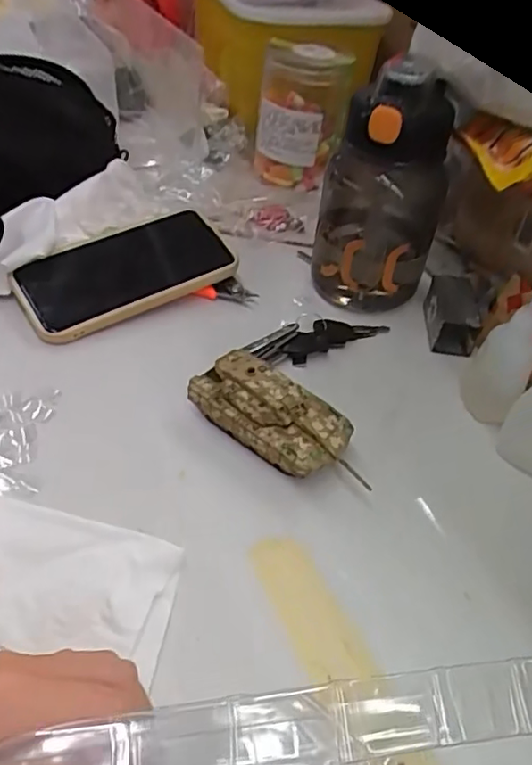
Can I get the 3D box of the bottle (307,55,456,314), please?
[{"bbox_3d":[0.086,-0.138,0.444,0.088,0.169,0.075,10,44,3],"label":"bottle"}]

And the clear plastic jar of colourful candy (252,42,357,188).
[{"bbox_3d":[0.035,-0.262,0.597,0.086,0.115,0.071,4,44,-3],"label":"clear plastic jar of colourful candy"}]

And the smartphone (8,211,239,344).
[{"bbox_3d":[-0.106,-0.087,0.463,0.160,0.014,0.083,-26,57,-23],"label":"smartphone"}]

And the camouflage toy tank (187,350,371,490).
[{"bbox_3d":[0.009,0.021,0.364,0.108,0.037,0.047,29,48,21],"label":"camouflage toy tank"}]

